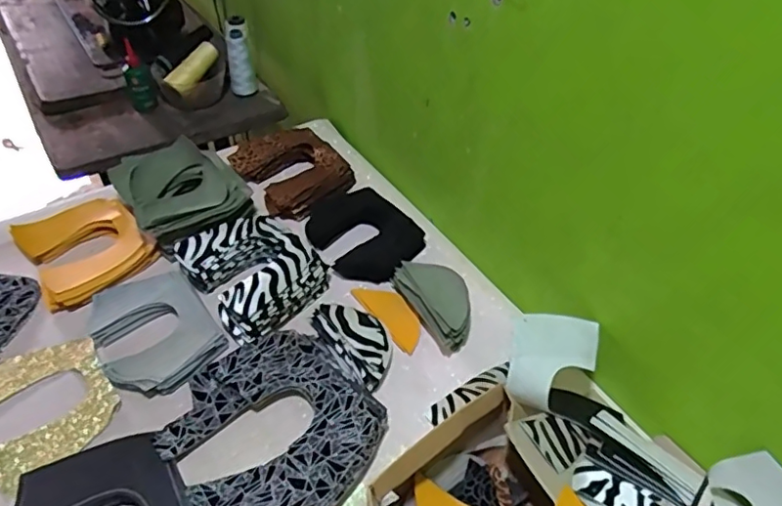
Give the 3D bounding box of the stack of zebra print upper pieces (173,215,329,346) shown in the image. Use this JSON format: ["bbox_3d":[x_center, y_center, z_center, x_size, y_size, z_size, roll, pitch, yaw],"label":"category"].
[{"bbox_3d":[-0.169,0.018,0.700,0.142,0.046,0.172,-29,54,-29],"label":"stack of zebra print upper pieces"}]

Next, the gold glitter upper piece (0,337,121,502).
[{"bbox_3d":[-0.363,0.156,0.590,0.121,0.010,0.156,-28,54,-26],"label":"gold glitter upper piece"}]

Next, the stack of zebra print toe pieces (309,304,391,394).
[{"bbox_3d":[-0.037,0.103,0.642,0.067,0.029,0.113,-22,51,-24],"label":"stack of zebra print toe pieces"}]

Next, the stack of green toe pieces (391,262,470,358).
[{"bbox_3d":[0.056,0.055,0.686,0.067,0.045,0.128,-23,51,-24],"label":"stack of green toe pieces"}]

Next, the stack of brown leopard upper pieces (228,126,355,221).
[{"bbox_3d":[-0.144,-0.128,0.845,0.140,0.034,0.160,-26,53,-27],"label":"stack of brown leopard upper pieces"}]

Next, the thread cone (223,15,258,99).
[{"bbox_3d":[-0.275,-0.349,1.020,0.048,0.126,0.047,-11,47,-14],"label":"thread cone"}]

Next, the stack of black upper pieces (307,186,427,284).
[{"bbox_3d":[-0.042,-0.029,0.775,0.124,0.038,0.171,-26,53,-26],"label":"stack of black upper pieces"}]

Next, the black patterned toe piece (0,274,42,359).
[{"bbox_3d":[-0.460,0.057,0.671,0.071,0.012,0.141,-25,52,-25],"label":"black patterned toe piece"}]

